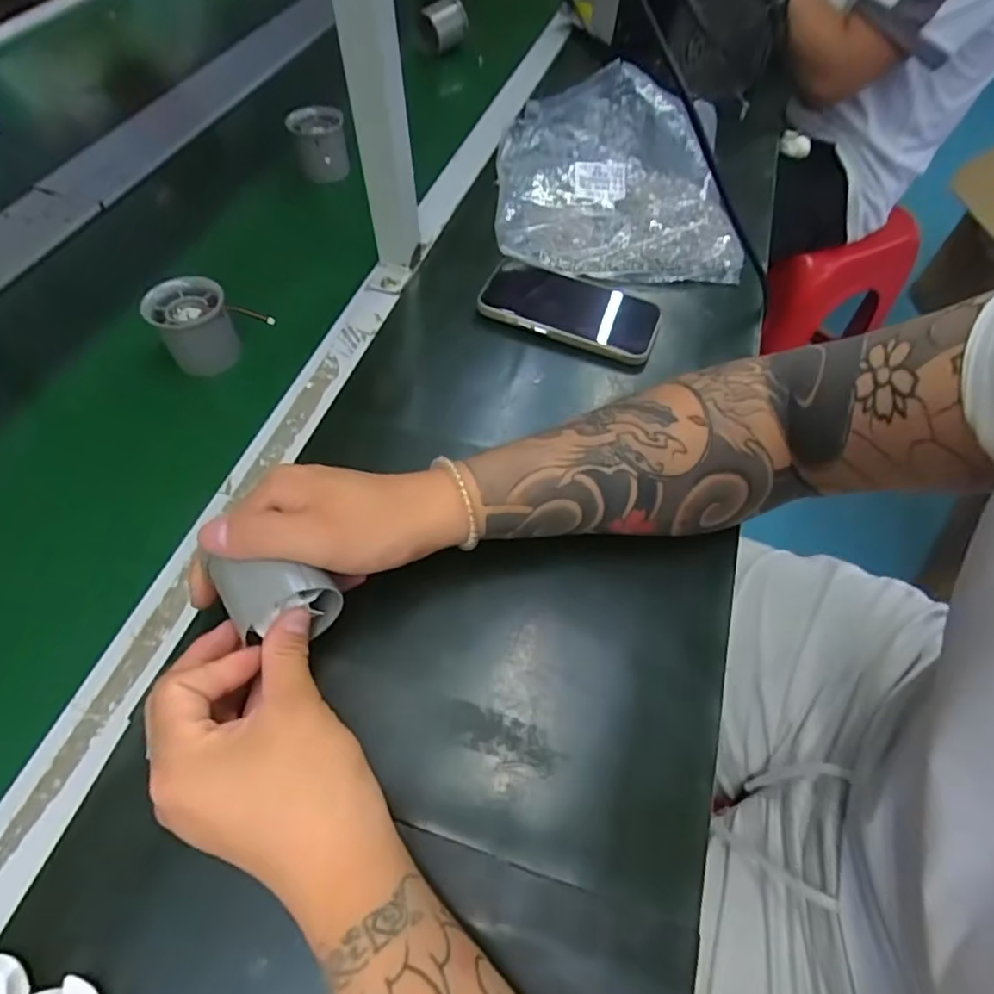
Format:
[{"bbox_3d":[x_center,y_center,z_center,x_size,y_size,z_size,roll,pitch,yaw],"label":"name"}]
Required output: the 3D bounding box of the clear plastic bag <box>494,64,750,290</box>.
[{"bbox_3d":[0.114,-0.319,0.572,0.223,0.072,0.243,1,58,0],"label":"clear plastic bag"}]

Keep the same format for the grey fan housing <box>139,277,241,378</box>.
[{"bbox_3d":[-0.228,-0.130,0.447,0.053,0.050,0.053,-30,63,-21],"label":"grey fan housing"}]

